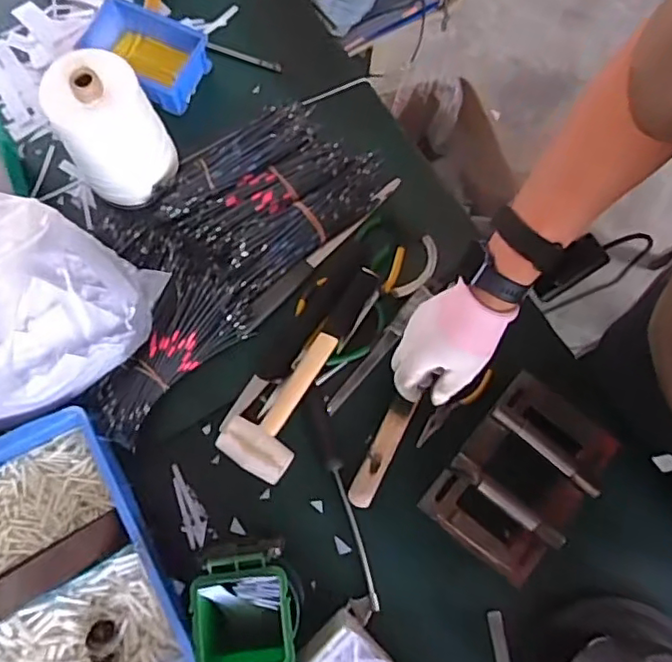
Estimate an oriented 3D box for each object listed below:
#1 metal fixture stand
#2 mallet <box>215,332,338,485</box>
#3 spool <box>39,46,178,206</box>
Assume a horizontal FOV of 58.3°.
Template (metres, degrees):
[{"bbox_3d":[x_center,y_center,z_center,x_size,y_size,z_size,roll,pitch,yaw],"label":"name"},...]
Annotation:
[{"bbox_3d":[0.204,0.158,0.666,0.141,0.056,0.201,39,77,8],"label":"metal fixture stand"},{"bbox_3d":[-0.052,0.076,0.661,0.081,0.038,0.170,30,76,7],"label":"mallet"},{"bbox_3d":[-0.249,-0.221,0.674,0.101,0.162,0.092,1,75,-2],"label":"spool"}]

